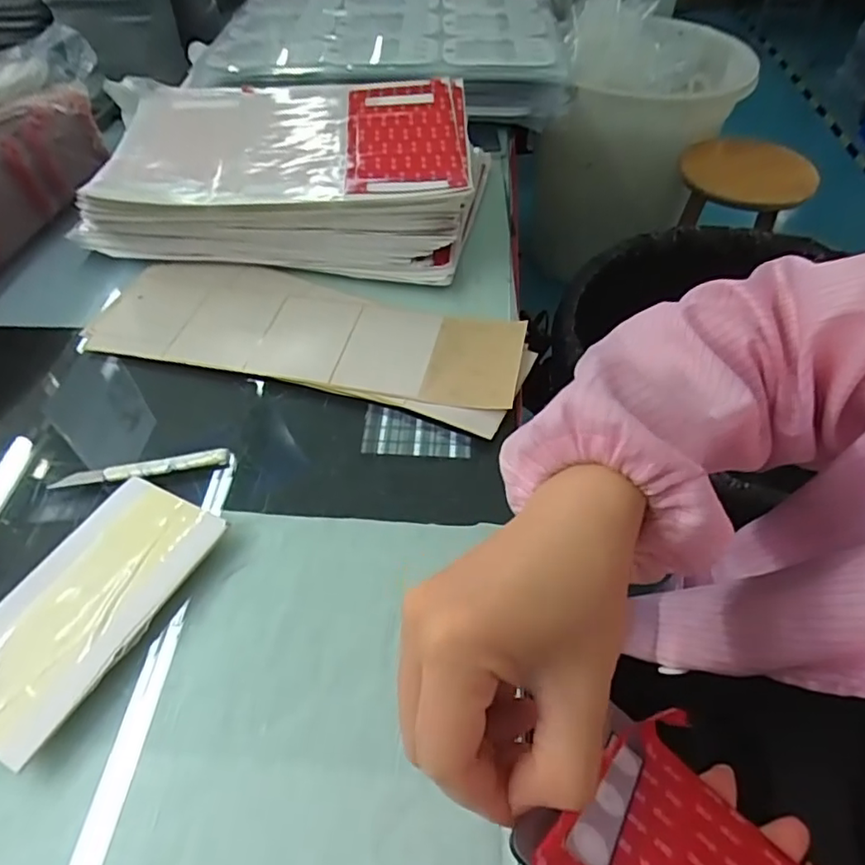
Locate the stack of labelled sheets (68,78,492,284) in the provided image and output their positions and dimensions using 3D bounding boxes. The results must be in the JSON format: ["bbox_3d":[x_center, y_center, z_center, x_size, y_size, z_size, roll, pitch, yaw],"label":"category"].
[{"bbox_3d":[-0.125,-0.246,0.559,0.338,0.071,0.245,2,51,2],"label":"stack of labelled sheets"}]

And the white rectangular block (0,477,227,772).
[{"bbox_3d":[-0.190,0.095,0.332,0.075,0.019,0.148,23,55,18],"label":"white rectangular block"}]

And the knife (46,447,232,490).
[{"bbox_3d":[-0.191,0.024,0.394,0.112,0.007,0.013,-8,52,-6],"label":"knife"}]

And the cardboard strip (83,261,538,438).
[{"bbox_3d":[-0.099,-0.080,0.470,0.339,0.013,0.115,13,52,11],"label":"cardboard strip"}]

